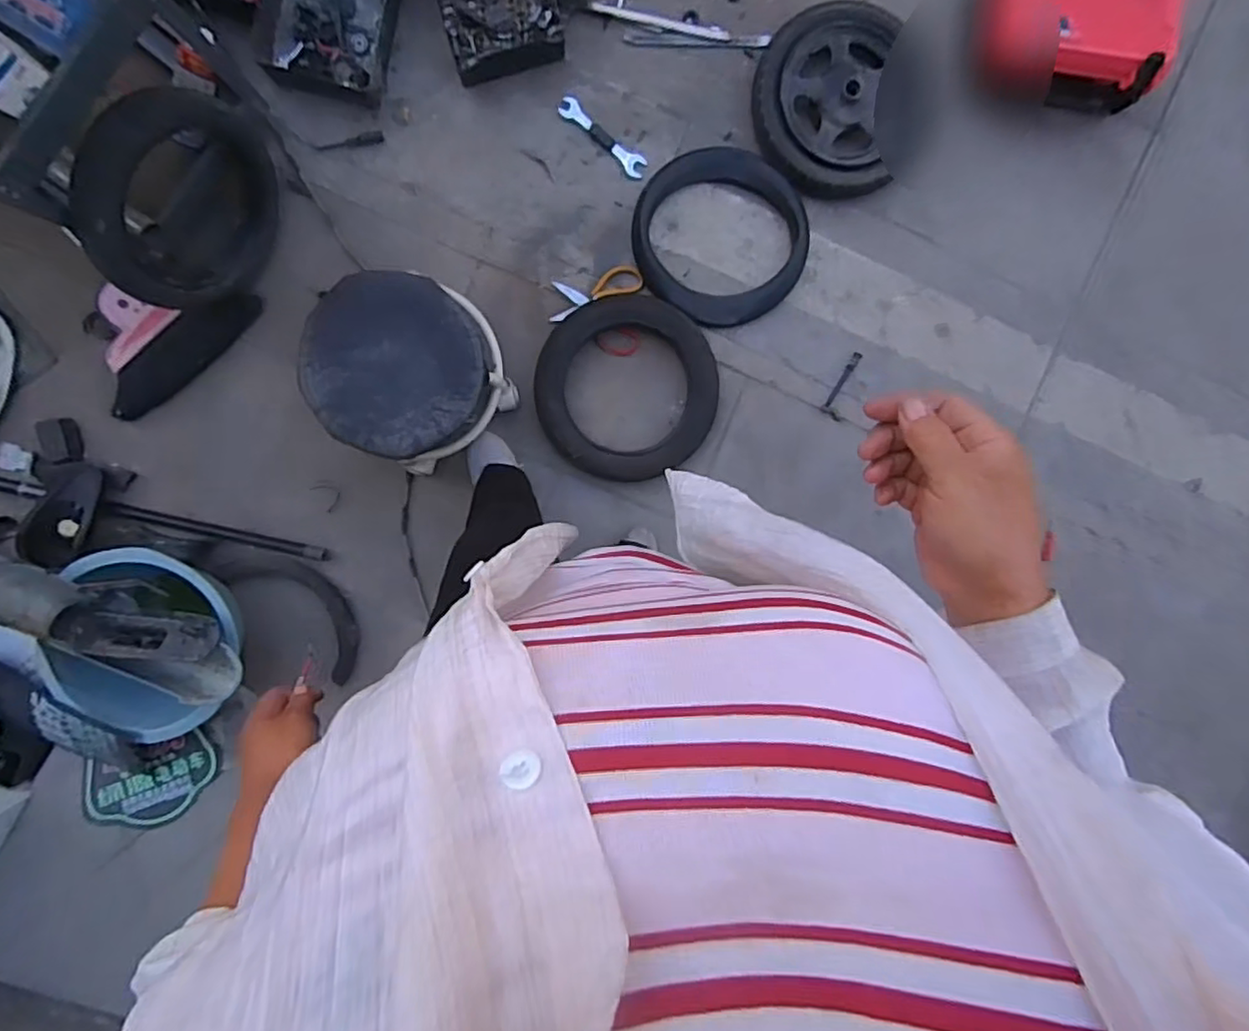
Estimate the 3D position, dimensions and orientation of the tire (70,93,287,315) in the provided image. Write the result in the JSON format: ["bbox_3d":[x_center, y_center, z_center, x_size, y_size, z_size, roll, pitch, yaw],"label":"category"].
[{"bbox_3d":[-0.733,-0.520,1.091,0.073,0.332,0.334,34,93,9],"label":"tire"}]

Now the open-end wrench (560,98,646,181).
[{"bbox_3d":[-0.042,-0.746,1.294,0.206,0.009,0.049,38,81,-4],"label":"open-end wrench"}]

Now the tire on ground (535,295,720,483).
[{"bbox_3d":[0.004,-0.254,1.323,0.363,0.075,0.355,0,96,-4],"label":"tire on ground"}]

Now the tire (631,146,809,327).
[{"bbox_3d":[0.193,-0.560,1.317,0.358,0.046,0.330,38,92,-7],"label":"tire"}]

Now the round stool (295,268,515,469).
[{"bbox_3d":[-0.393,-0.263,1.202,0.308,0.193,0.301,0,97,-4],"label":"round stool"}]

